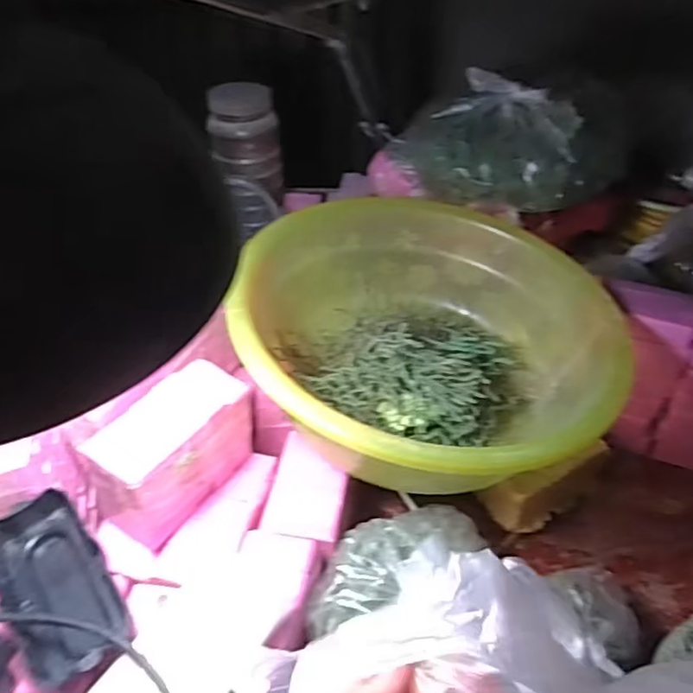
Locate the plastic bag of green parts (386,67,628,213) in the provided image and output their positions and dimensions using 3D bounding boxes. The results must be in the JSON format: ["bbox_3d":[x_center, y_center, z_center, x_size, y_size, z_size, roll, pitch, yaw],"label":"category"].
[{"bbox_3d":[0.152,-0.187,0.565,0.197,0.095,0.123,-4,41,-2],"label":"plastic bag of green parts"}]

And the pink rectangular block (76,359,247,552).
[{"bbox_3d":[-0.102,0.066,0.378,0.050,0.070,0.098,30,51,32],"label":"pink rectangular block"}]

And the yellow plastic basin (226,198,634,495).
[{"bbox_3d":[0.055,-0.004,0.438,0.247,0.106,0.248,-2,41,1],"label":"yellow plastic basin"}]

